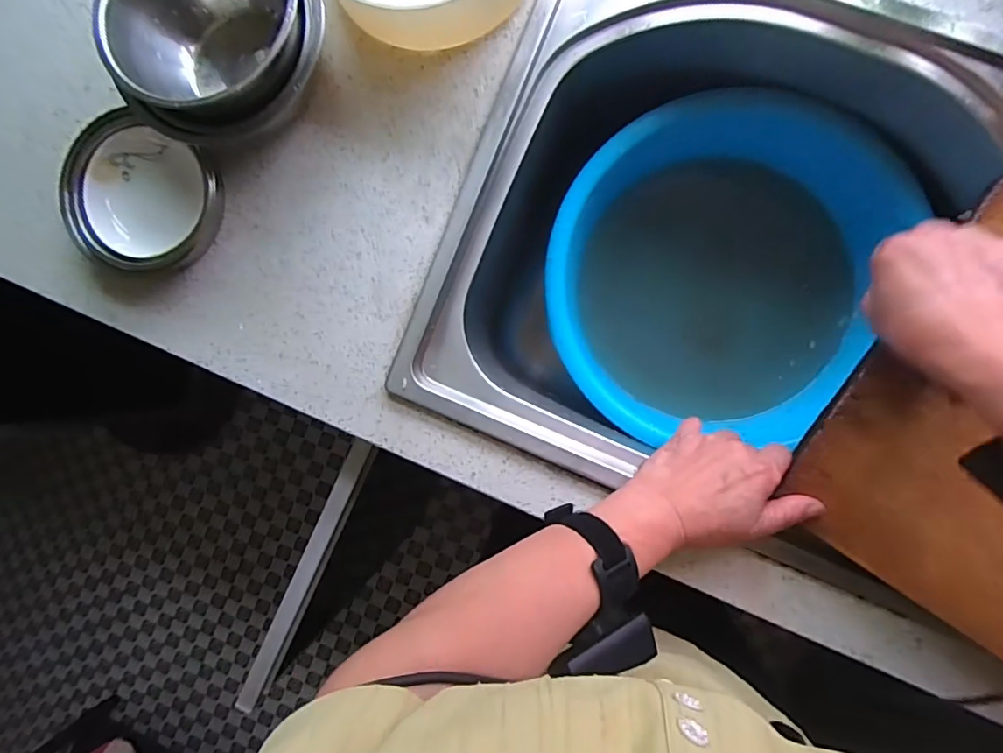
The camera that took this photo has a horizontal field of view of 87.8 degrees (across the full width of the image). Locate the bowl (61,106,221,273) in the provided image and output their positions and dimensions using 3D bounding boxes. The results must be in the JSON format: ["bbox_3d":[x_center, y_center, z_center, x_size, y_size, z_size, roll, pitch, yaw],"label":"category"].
[{"bbox_3d":[-0.309,-0.154,0.443,0.133,0.039,0.122,0,91,8],"label":"bowl"}]

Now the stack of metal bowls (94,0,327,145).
[{"bbox_3d":[-0.209,-0.257,0.404,0.156,0.099,0.134,-24,88,8],"label":"stack of metal bowls"}]

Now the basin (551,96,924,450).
[{"bbox_3d":[0.198,-0.090,0.518,0.295,0.091,0.299,0,91,8],"label":"basin"}]

